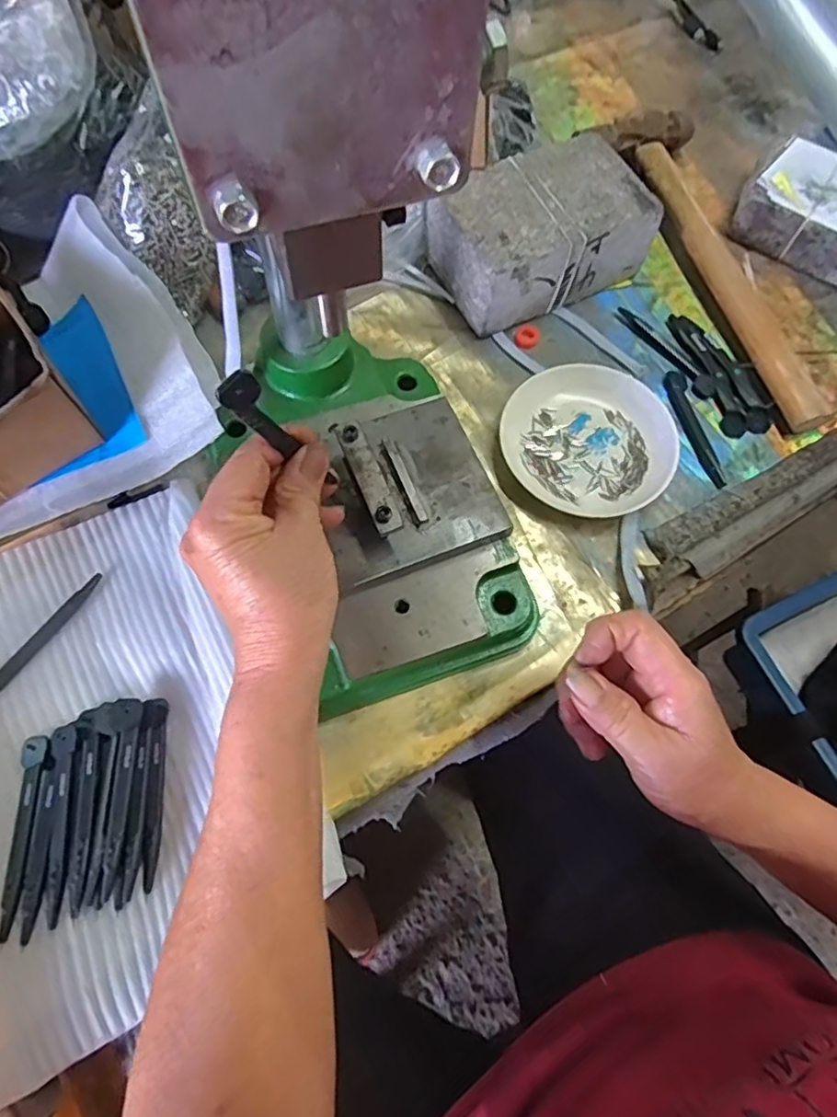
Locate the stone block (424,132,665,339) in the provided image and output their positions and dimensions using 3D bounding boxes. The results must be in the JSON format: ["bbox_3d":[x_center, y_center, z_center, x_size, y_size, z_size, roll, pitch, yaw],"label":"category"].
[{"bbox_3d":[0.091,-0.248,0.481,0.146,0.069,0.098,-25,70,-11],"label":"stone block"}]

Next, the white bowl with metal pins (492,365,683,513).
[{"bbox_3d":[0.117,-0.083,0.436,0.115,0.018,0.111,1,67,-1],"label":"white bowl with metal pins"}]

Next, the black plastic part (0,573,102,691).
[{"bbox_3d":[-0.229,0.048,0.375,0.015,0.009,0.097,36,71,12],"label":"black plastic part"}]

